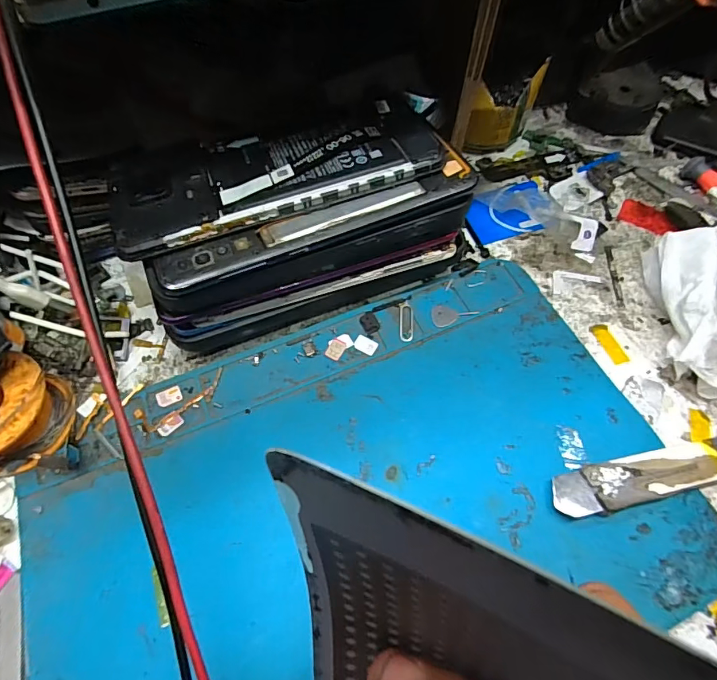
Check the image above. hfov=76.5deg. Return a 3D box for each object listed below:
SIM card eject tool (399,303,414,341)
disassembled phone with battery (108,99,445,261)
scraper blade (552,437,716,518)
[{"bbox_3d":[0.028,-0.010,0.264,0.008,0.004,0.025,3,64,1],"label":"SIM card eject tool"},{"bbox_3d":[-0.041,-0.088,0.221,0.153,0.011,0.071,-17,63,-10],"label":"disassembled phone with battery"},{"bbox_3d":[0.148,0.064,0.220,0.114,0.009,0.021,-11,62,-6],"label":"scraper blade"}]

